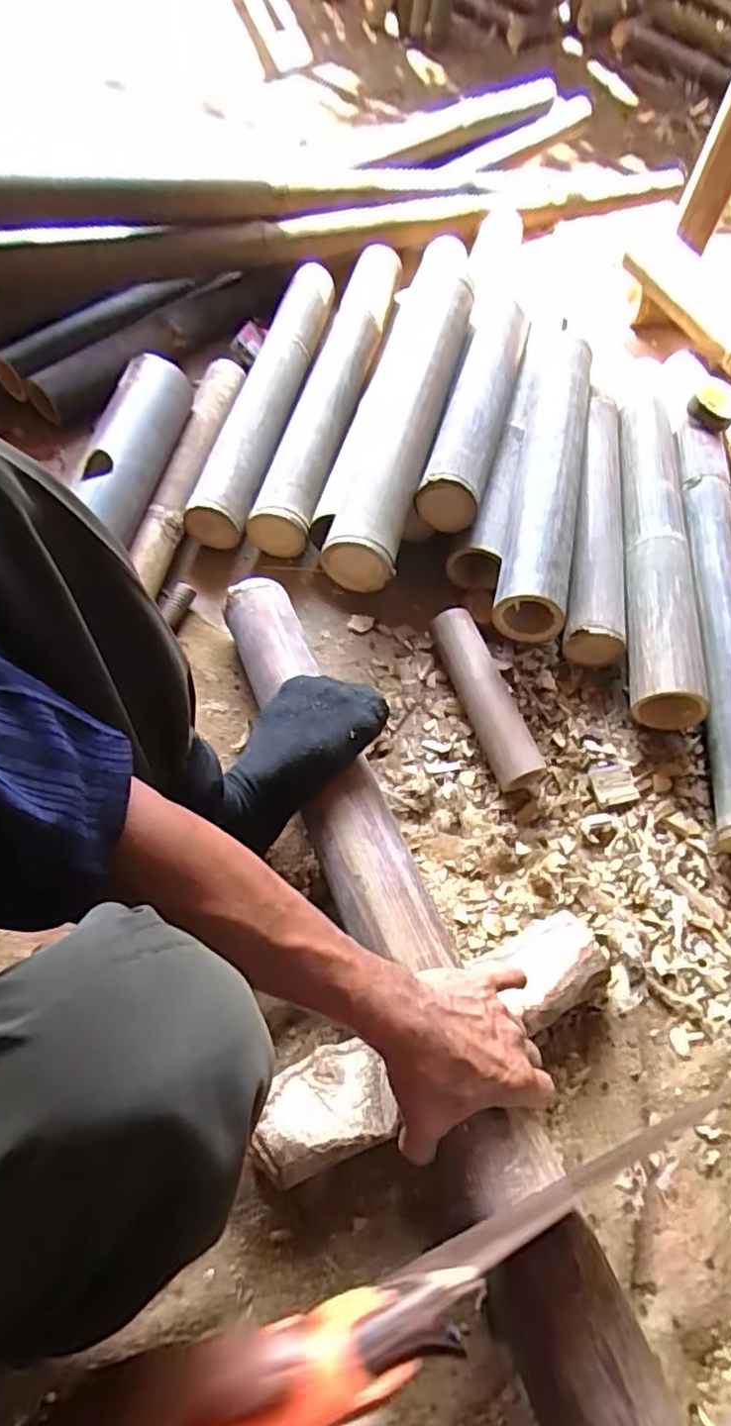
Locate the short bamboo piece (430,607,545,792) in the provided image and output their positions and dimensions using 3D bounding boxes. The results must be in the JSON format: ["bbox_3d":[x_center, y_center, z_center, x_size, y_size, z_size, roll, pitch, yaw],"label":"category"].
[{"bbox_3d":[0.132,-0.017,0.725,0.054,0.051,0.217,-17,63,-11],"label":"short bamboo piece"}]

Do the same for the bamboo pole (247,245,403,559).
[{"bbox_3d":[-0.045,-0.504,0.969,0.089,0.068,0.672,11,61,4],"label":"bamboo pole"}]

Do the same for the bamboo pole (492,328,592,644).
[{"bbox_3d":[0.237,-0.323,0.813,0.084,0.078,0.511,12,61,5],"label":"bamboo pole"}]

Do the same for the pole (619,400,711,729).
[{"bbox_3d":[0.375,-0.225,0.833,0.082,0.089,0.524,9,61,3],"label":"pole"}]

